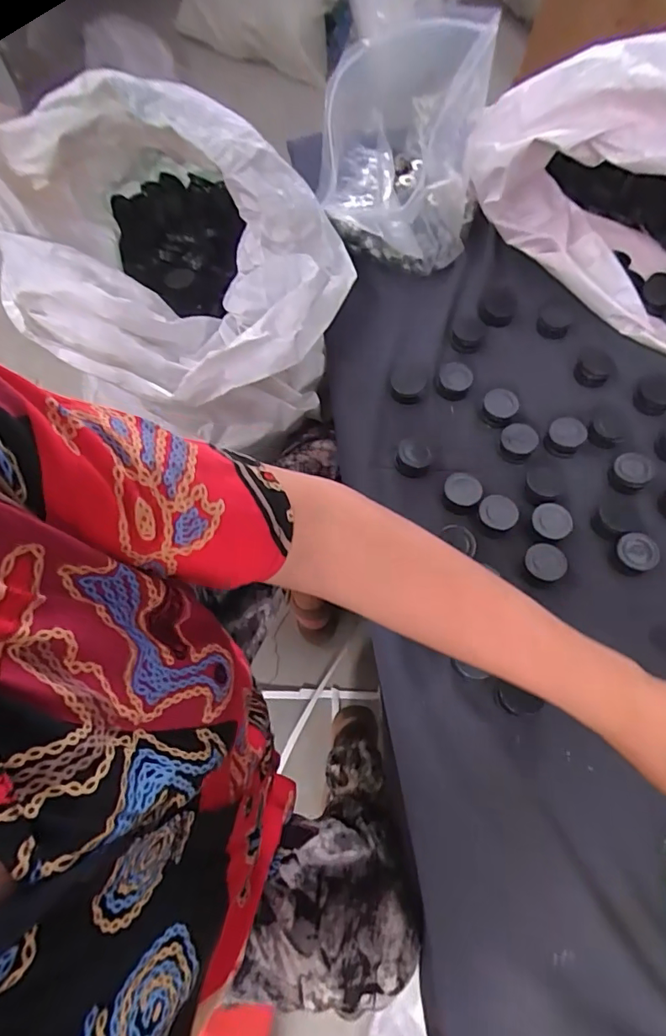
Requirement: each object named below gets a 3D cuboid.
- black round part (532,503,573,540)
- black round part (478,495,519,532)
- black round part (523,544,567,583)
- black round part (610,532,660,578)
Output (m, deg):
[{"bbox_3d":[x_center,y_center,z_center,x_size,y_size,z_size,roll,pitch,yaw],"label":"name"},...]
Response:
[{"bbox_3d":[0.186,0.003,0.434,0.031,0.010,0.032,-33,70,-15],"label":"black round part"},{"bbox_3d":[0.142,-0.004,0.438,0.031,0.012,0.030,0,65,-1],"label":"black round part"},{"bbox_3d":[0.175,0.036,0.420,0.029,0.008,0.035,-50,44,-1],"label":"black round part"},{"bbox_3d":[0.253,0.031,0.429,0.028,0.023,0.031,0,65,-1],"label":"black round part"}]

